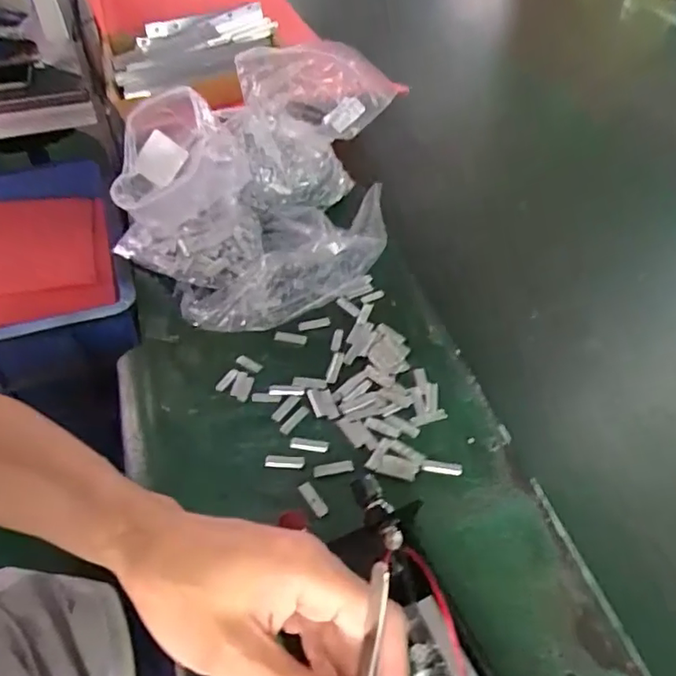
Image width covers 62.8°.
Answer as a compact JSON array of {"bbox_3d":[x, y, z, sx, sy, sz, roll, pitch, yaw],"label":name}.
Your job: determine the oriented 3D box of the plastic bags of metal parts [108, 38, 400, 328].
[{"bbox_3d":[-0.083,-0.160,0.567,0.251,0.190,0.279,9,49,8],"label":"plastic bags of metal parts"}]

